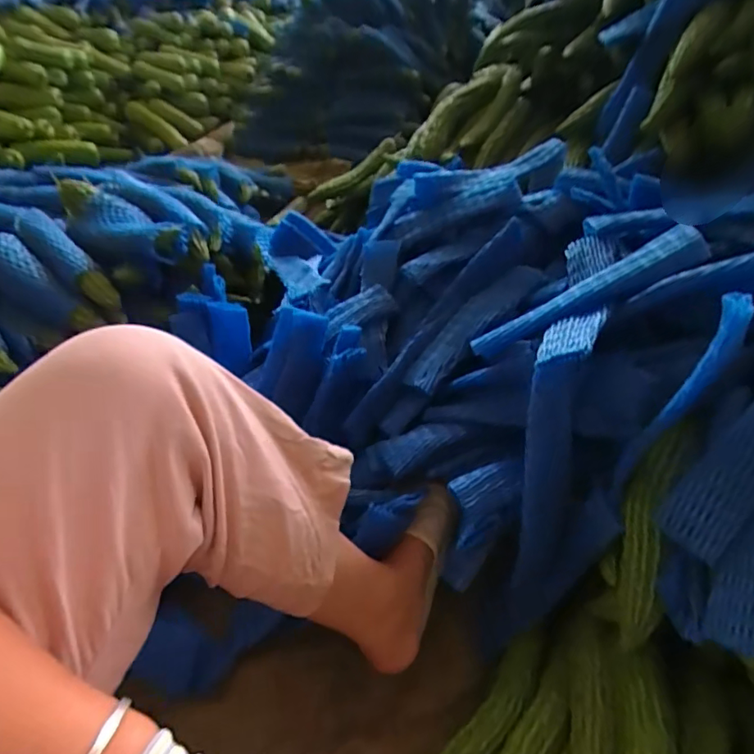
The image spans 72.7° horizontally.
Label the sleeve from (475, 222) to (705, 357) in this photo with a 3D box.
[{"bbox_3d":[0.214,-0.084,0.542,0.240,0.026,0.035,-27,41,17],"label":"sleeve"}]

